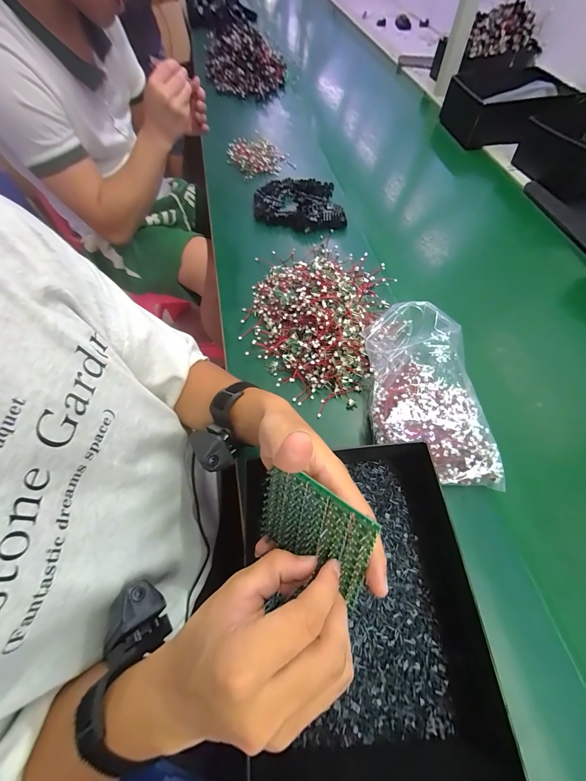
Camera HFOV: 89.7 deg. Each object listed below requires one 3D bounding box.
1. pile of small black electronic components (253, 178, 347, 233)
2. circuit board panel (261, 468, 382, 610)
[{"bbox_3d":[0.010,-0.391,0.621,0.184,0.034,0.157,-1,61,1],"label":"pile of small black electronic components"},{"bbox_3d":[0.012,0.098,0.211,0.087,0.075,0.004,24,29,35],"label":"circuit board panel"}]

